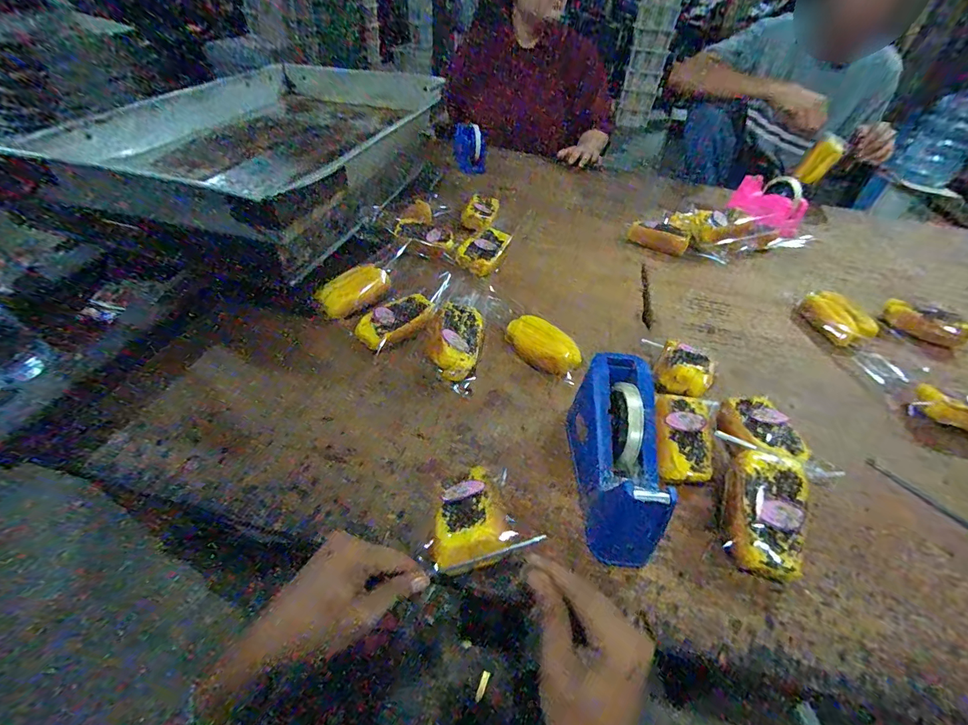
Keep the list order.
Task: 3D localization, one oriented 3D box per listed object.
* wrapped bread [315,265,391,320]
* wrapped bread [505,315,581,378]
[{"bbox_3d":[-0.198,-0.111,0.649,0.046,0.051,0.131,22,47,16],"label":"wrapped bread"},{"bbox_3d":[0.080,-0.022,0.591,0.111,0.042,0.059,35,52,27],"label":"wrapped bread"}]

